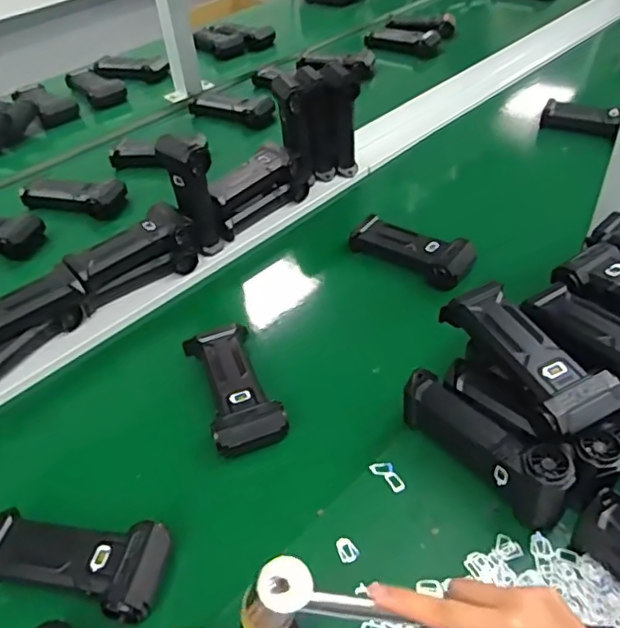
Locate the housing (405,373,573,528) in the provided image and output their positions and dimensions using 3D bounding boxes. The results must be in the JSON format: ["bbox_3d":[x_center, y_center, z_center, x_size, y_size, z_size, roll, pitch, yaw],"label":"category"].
[{"bbox_3d":[0.148,0.110,0.508,0.039,0.065,0.156,-34,50,-27],"label":"housing"}]

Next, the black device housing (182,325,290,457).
[{"bbox_3d":[-0.079,0.071,0.613,0.070,0.028,0.154,-17,44,-13],"label":"black device housing"}]

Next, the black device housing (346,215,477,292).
[{"bbox_3d":[0.132,-0.085,0.758,0.158,0.039,0.068,25,51,29],"label":"black device housing"}]

